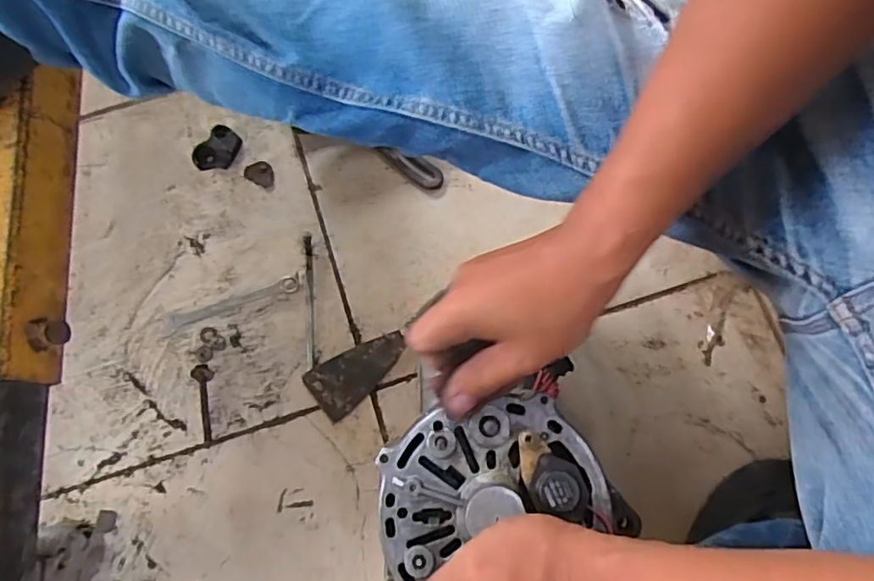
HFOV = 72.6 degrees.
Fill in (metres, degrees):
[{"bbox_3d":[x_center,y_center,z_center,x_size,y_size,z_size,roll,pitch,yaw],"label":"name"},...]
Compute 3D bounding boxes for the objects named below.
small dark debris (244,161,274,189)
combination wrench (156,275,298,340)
[{"bbox_3d":[-0.195,-0.131,0.661,0.036,0.004,0.026,28,80,8],"label":"small dark debris"},{"bbox_3d":[-0.216,0.016,0.619,0.146,0.004,0.022,-18,77,-2],"label":"combination wrench"}]

